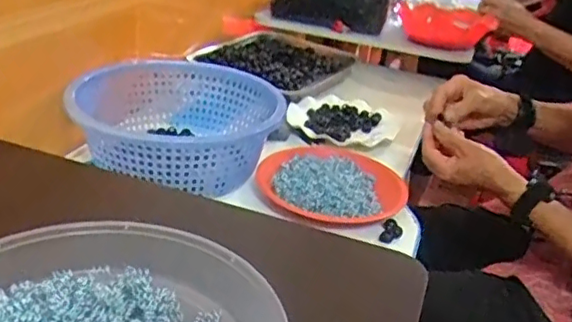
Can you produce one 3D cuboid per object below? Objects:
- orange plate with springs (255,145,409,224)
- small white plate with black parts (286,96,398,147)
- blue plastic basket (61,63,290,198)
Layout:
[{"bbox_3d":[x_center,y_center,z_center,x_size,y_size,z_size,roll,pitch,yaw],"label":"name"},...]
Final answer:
[{"bbox_3d":[0.061,0.028,0.801,0.182,0.022,0.181,6,27,-3],"label":"orange plate with springs"},{"bbox_3d":[0.092,-0.068,1.026,0.181,0.026,0.194,6,27,-3],"label":"small white plate with black parts"},{"bbox_3d":[-0.148,-0.047,0.827,0.249,0.097,0.281,12,27,9],"label":"blue plastic basket"}]

